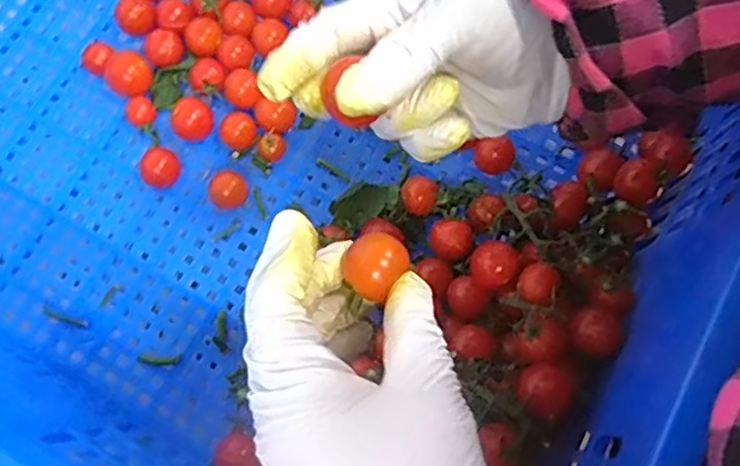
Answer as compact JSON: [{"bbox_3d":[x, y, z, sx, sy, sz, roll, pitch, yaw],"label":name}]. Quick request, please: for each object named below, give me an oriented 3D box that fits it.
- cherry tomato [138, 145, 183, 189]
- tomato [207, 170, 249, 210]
[{"bbox_3d":[-0.138,-0.041,0.440,0.025,0.024,0.024,0,74,-1],"label":"cherry tomato"},{"bbox_3d":[-0.092,-0.026,0.435,0.024,0.023,0.023,0,74,-1],"label":"tomato"}]

